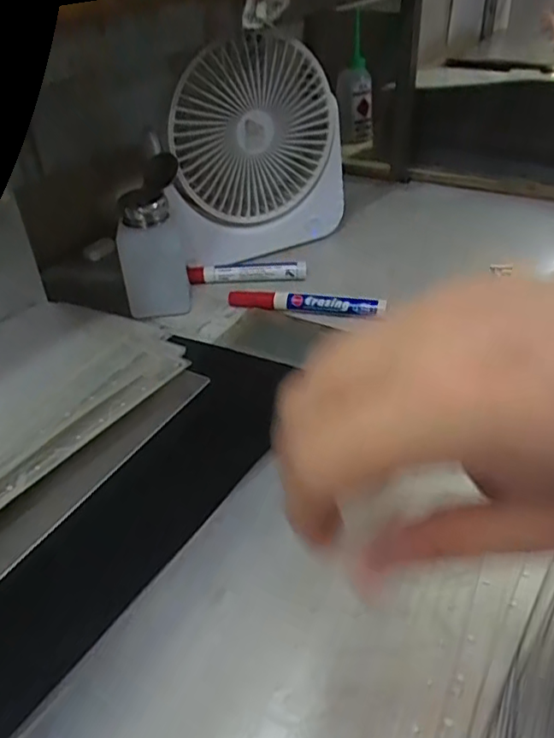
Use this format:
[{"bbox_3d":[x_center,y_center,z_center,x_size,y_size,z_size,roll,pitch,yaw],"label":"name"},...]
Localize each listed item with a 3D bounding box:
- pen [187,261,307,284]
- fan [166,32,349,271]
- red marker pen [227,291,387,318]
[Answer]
[{"bbox_3d":[-0.029,-0.093,0.564,0.112,0.013,0.016,-1,36,3],"label":"pen"},{"bbox_3d":[-0.020,-0.199,0.555,0.170,0.194,0.047,-18,39,-18],"label":"fan"},{"bbox_3d":[0.023,-0.057,0.513,0.137,0.017,0.018,8,37,16],"label":"red marker pen"}]

